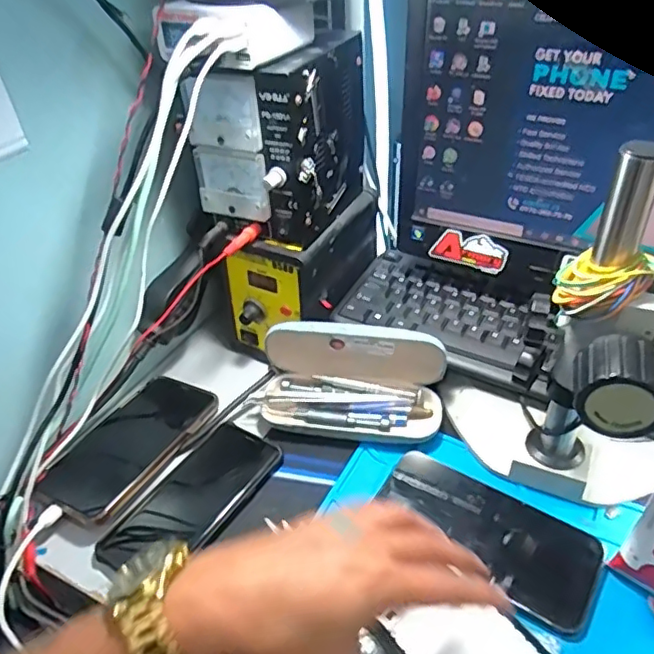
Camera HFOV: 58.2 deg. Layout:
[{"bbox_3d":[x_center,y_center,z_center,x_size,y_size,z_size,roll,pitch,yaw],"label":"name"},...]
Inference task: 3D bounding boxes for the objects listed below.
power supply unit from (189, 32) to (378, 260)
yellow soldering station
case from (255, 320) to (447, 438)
[{"bbox_3d":[-0.034,-0.164,0.527,0.109,0.151,0.138,14,42,19],"label":"power supply unit"},{"bbox_3d":[-0.024,-0.058,0.600,0.095,0.122,0.159,17,43,23],"label":"yellow soldering station"},{"bbox_3d":[0.021,0.047,0.521,0.162,0.080,0.077,2,39,7],"label":"case"}]

